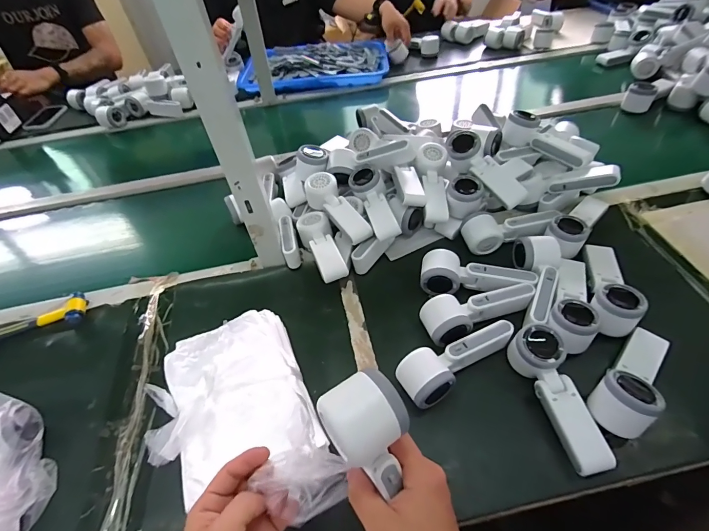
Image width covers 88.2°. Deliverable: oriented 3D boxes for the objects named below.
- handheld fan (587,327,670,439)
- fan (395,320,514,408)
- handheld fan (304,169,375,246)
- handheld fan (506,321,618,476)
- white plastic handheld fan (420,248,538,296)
[{"bbox_3d":[0.345,0.133,0.441,0.149,0.058,0.057,-36,55,-23],"label":"handheld fan"},{"bbox_3d":[0.134,0.121,0.479,0.167,0.052,0.059,-26,51,-17],"label":"fan"},{"bbox_3d":[-0.031,-0.099,0.632,0.065,0.049,0.160,-25,51,-15],"label":"handheld fan"},{"bbox_3d":[0.245,0.155,0.438,0.051,0.058,0.160,-12,49,-5],"label":"handheld fan"},{"bbox_3d":[0.187,0.020,0.565,0.162,0.048,0.063,6,50,11],"label":"white plastic handheld fan"}]

